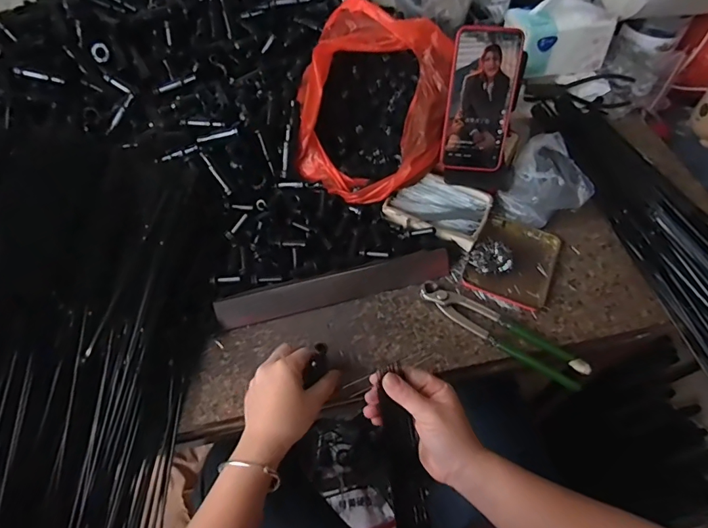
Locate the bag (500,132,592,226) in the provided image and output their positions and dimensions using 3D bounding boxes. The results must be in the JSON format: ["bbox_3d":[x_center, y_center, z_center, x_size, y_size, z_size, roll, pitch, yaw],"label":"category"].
[{"bbox_3d":[0.246,-0.114,0.602,0.107,0.050,0.114,-21,60,-12],"label":"bag"}]

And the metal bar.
[{"bbox_3d":[-0.021,0.025,0.542,0.281,0.016,0.036,-14,59,-9],"label":"metal bar"}]

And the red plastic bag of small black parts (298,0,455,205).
[{"bbox_3d":[0.025,-0.213,0.598,0.197,0.145,0.241,7,58,5],"label":"red plastic bag of small black parts"}]

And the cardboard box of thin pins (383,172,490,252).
[{"bbox_3d":[0.110,-0.075,0.594,0.122,0.021,0.085,21,61,13],"label":"cardboard box of thin pins"}]

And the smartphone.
[{"bbox_3d":[0.156,-0.196,0.549,0.076,0.163,0.009,5,26,7],"label":"smartphone"}]

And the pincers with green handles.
[{"bbox_3d":[0.168,0.077,0.516,0.196,0.016,0.037,30,63,18],"label":"pincers with green handles"}]

